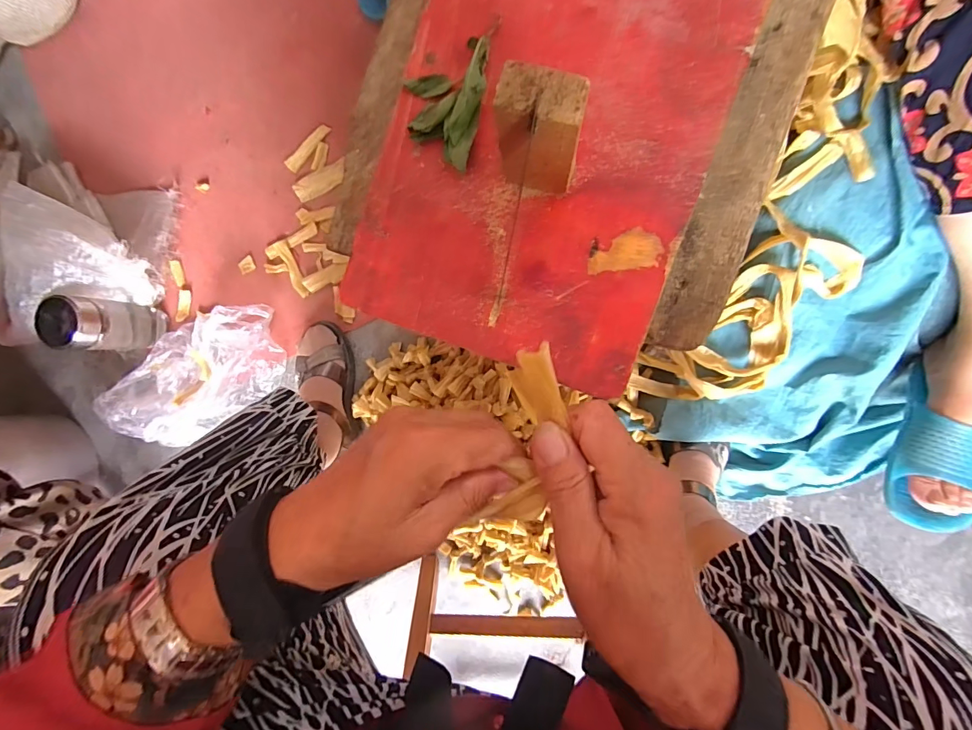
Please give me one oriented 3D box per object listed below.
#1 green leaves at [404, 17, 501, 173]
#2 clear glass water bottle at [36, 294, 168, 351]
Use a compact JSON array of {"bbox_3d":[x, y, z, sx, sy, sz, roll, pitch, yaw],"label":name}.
[{"bbox_3d":[-0.020,-0.141,0.225,0.042,0.013,0.073,5,93,6],"label":"green leaves"},{"bbox_3d":[-0.582,-0.063,0.656,0.074,0.155,0.074,3,93,6],"label":"clear glass water bottle"}]

